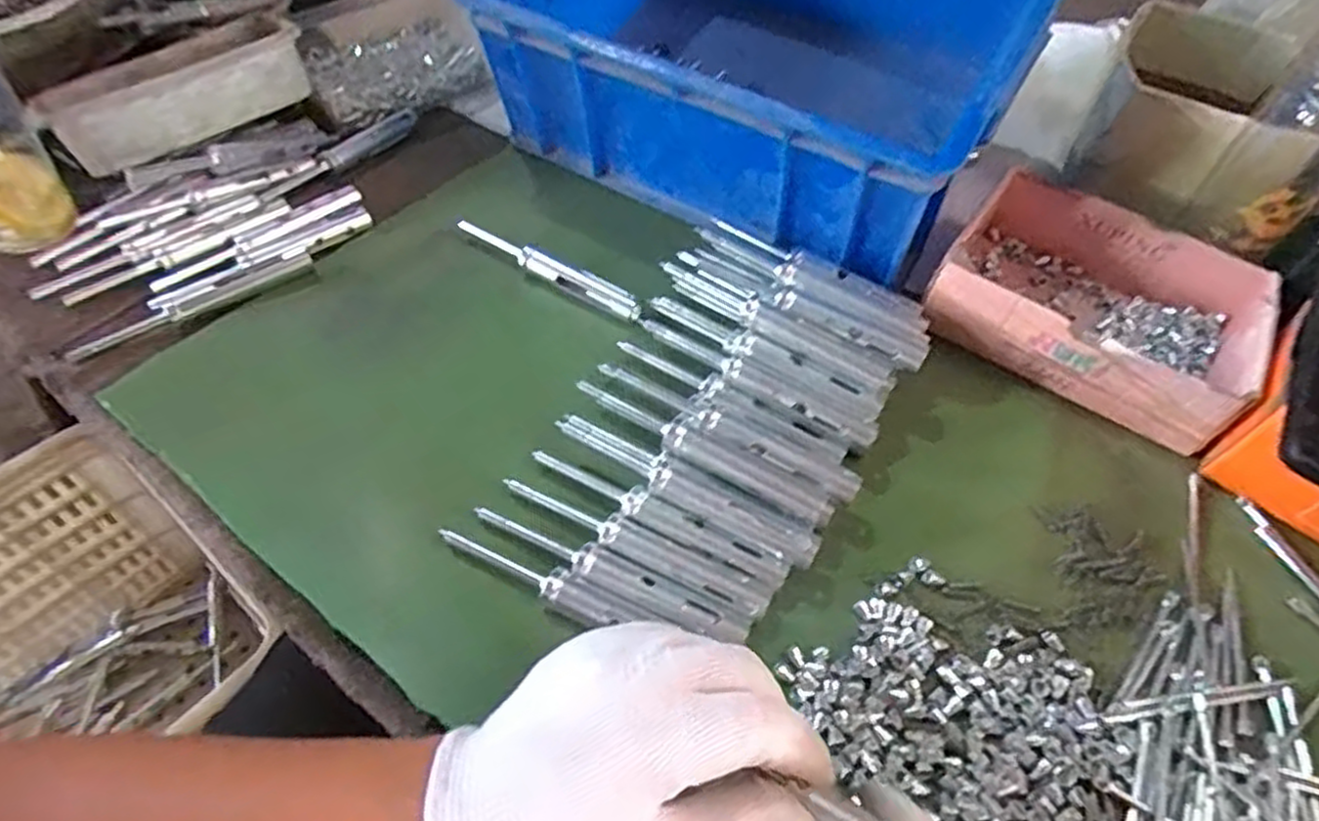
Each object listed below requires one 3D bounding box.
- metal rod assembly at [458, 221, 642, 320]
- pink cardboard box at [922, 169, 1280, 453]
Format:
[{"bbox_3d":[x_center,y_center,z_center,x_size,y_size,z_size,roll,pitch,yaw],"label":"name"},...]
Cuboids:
[{"bbox_3d":[-0.073,-0.095,0.486,0.139,0.018,0.019,24,56,13],"label":"metal rod assembly"},{"bbox_3d":[0.274,-0.070,0.462,0.171,0.053,0.139,29,57,17],"label":"pink cardboard box"}]

